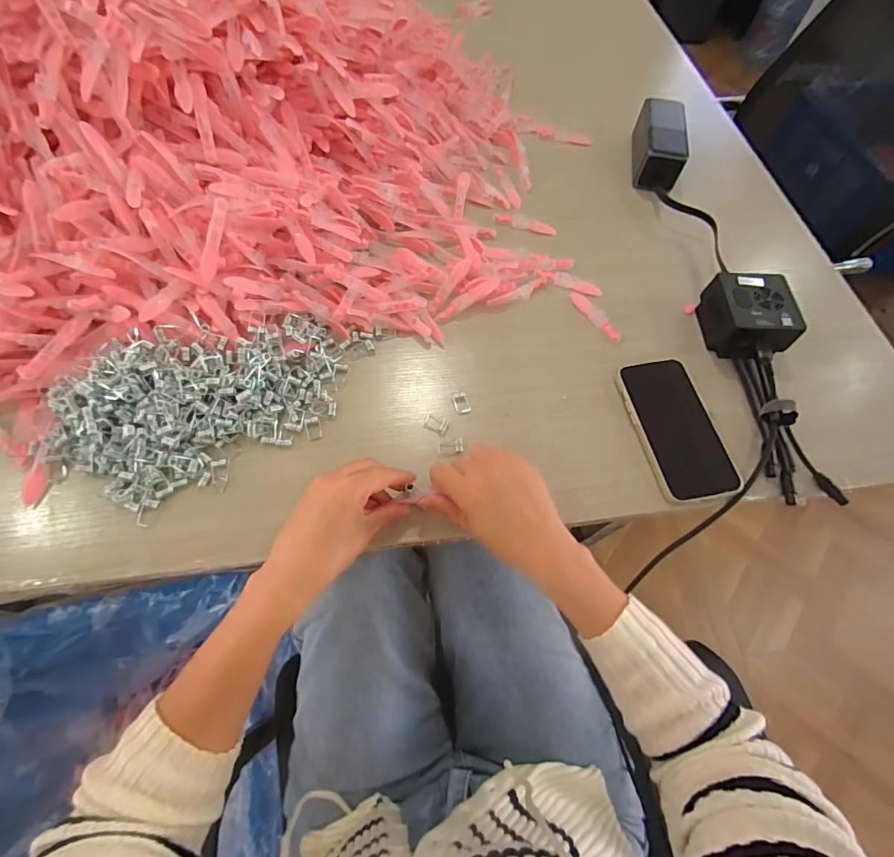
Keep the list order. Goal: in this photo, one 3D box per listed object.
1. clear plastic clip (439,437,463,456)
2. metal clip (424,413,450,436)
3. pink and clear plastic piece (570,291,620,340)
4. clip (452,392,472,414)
[{"bbox_3d":[0.004,0.017,0.415,0.024,0.004,0.017,-10,65,-8],"label":"clear plastic clip"},{"bbox_3d":[-0.010,-0.005,0.426,0.023,0.004,0.018,25,65,9],"label":"metal clip"},{"bbox_3d":[0.163,-0.125,0.491,0.017,0.004,0.076,-28,69,-15],"label":"pink and clear plastic piece"},{"bbox_3d":[0.014,-0.026,0.435,0.015,0.004,0.024,-15,66,-10],"label":"clip"}]

